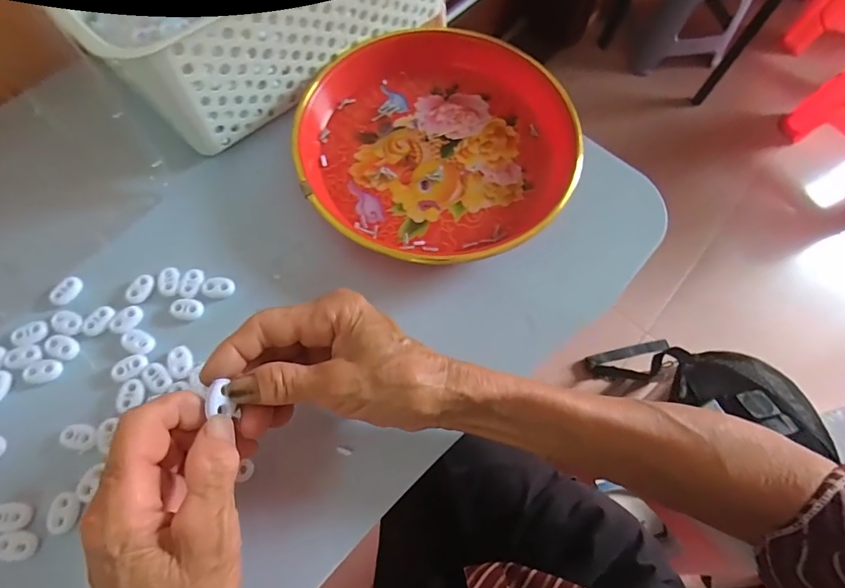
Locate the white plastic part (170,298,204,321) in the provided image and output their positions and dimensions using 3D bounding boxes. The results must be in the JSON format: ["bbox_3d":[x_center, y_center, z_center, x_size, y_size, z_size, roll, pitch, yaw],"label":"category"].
[{"bbox_3d":[-0.166,0.011,0.315,0.021,0.004,0.015,8,68,0],"label":"white plastic part"}]

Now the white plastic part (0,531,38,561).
[{"bbox_3d":[-0.230,0.143,0.254,0.019,0.010,0.013,11,68,2],"label":"white plastic part"}]

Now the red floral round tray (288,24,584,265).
[{"bbox_3d":[0.010,-0.132,0.365,0.215,0.027,0.219,1,68,-2],"label":"red floral round tray"}]

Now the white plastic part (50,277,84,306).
[{"bbox_3d":[-0.250,-0.002,0.313,0.016,0.004,0.022,21,68,6],"label":"white plastic part"}]

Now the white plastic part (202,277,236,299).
[{"bbox_3d":[-0.147,-0.005,0.321,0.022,0.004,0.016,-3,68,-4],"label":"white plastic part"}]

